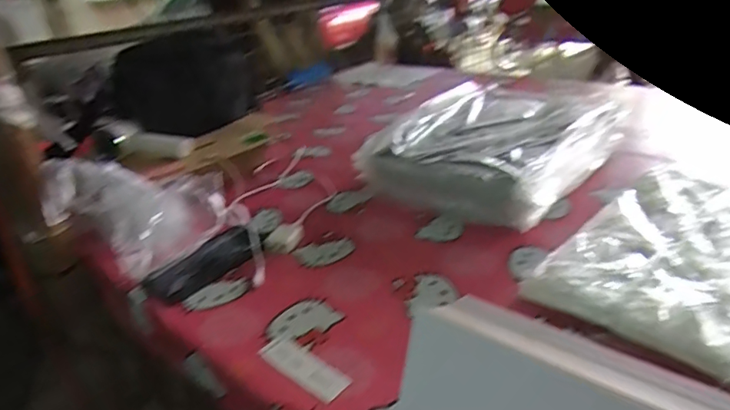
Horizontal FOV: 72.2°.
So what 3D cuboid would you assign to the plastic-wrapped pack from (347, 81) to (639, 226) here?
[{"bbox_3d":[0.221,-0.107,0.852,0.312,0.086,0.392,18,36,38],"label":"plastic-wrapped pack"}]

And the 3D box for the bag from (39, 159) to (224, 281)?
[{"bbox_3d":[-0.310,0.000,0.696,0.207,0.143,0.149,-25,33,-31],"label":"bag"}]

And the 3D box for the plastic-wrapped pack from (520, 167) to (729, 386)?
[{"bbox_3d":[0.389,0.058,0.554,0.353,0.045,0.262,-27,34,-33],"label":"plastic-wrapped pack"}]

